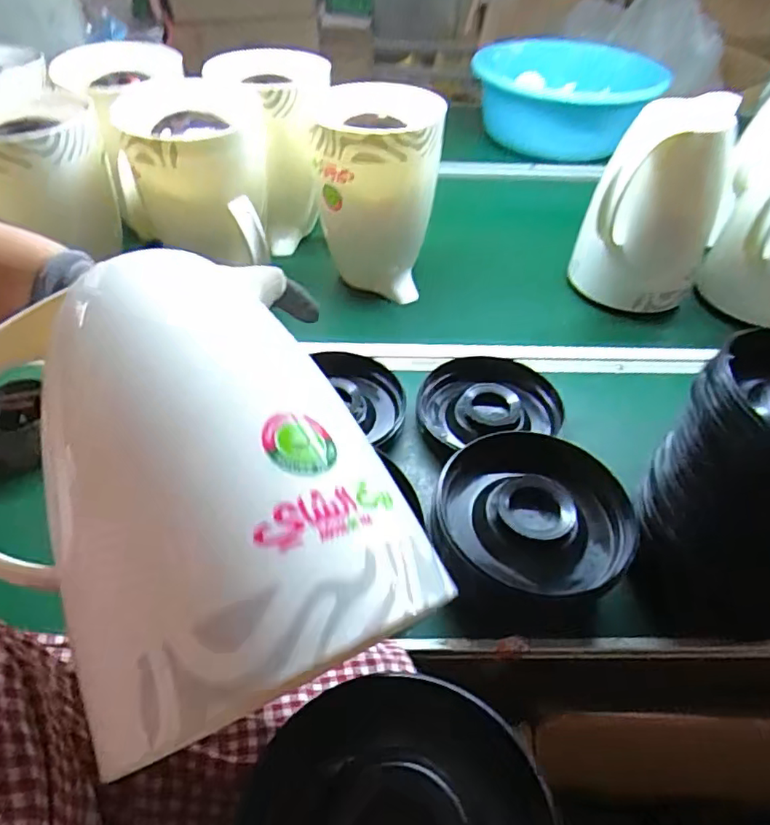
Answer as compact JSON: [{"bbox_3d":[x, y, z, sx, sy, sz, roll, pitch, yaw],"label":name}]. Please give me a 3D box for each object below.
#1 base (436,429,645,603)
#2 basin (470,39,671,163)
[{"bbox_3d":[0.124,0.079,0.479,0.157,0.037,0.141,2,45,-1],"label":"base"},{"bbox_3d":[0.350,-0.639,1.170,0.332,0.140,0.332,1,45,-1],"label":"basin"}]

